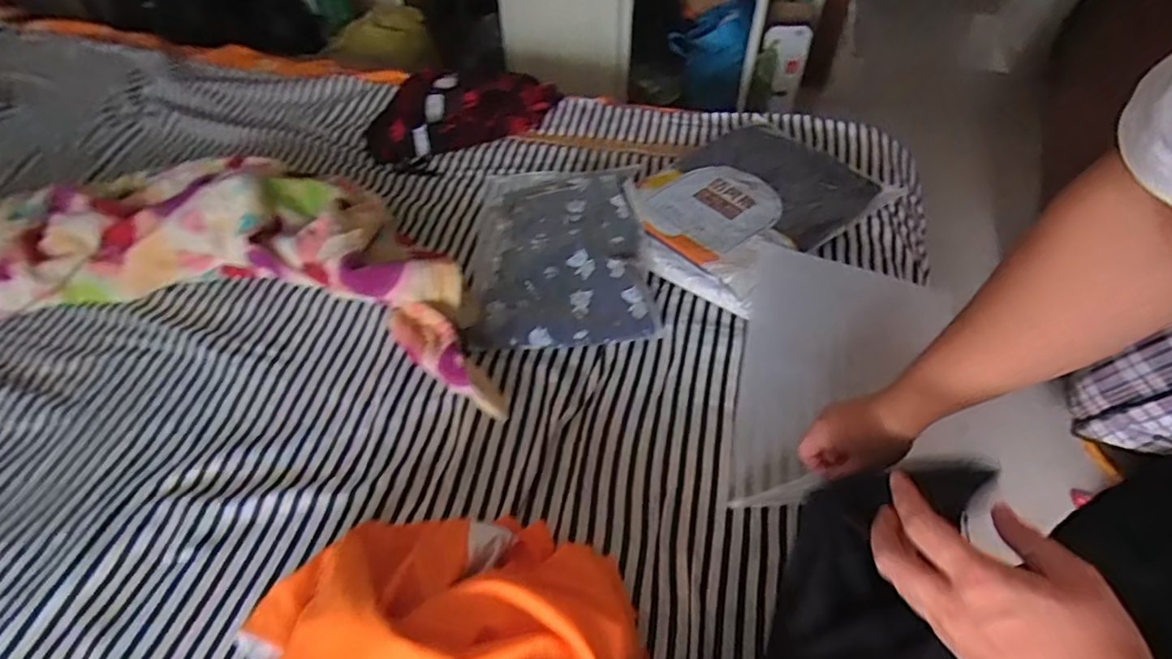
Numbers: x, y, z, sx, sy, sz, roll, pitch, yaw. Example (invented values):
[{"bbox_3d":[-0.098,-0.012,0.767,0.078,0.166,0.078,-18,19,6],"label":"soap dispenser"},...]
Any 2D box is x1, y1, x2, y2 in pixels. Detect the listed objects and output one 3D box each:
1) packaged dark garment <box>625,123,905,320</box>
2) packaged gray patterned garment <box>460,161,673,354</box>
[{"bbox_3d":[0.259,-0.209,0.942,0.399,0.049,0.305,-37,60,-23],"label":"packaged dark garment"},{"bbox_3d":[-0.041,-0.130,0.900,0.256,0.035,0.382,-5,53,-1],"label":"packaged gray patterned garment"}]

